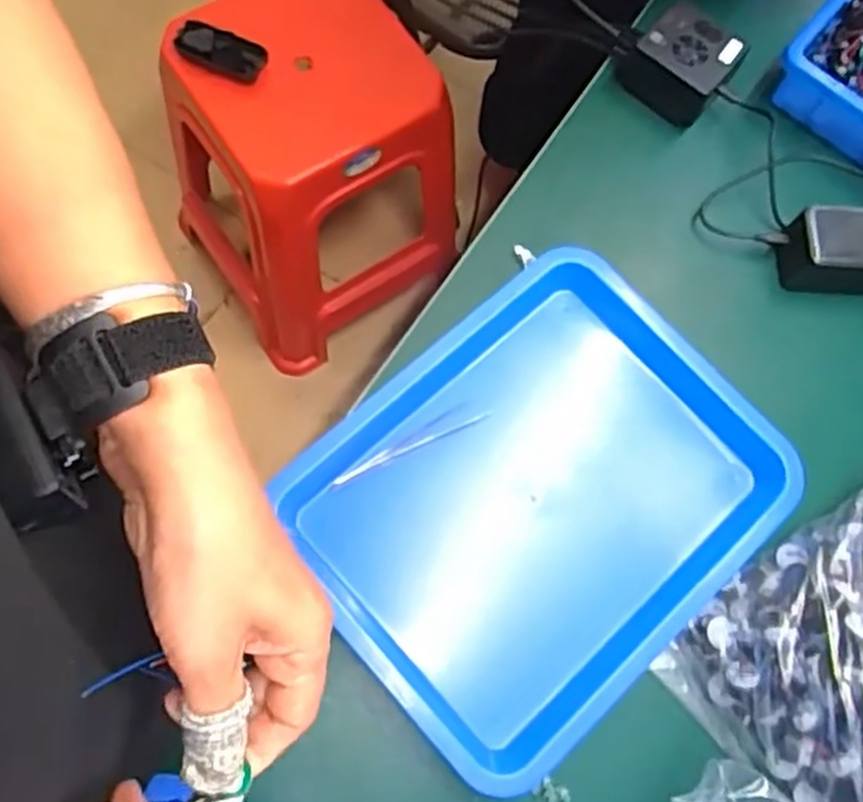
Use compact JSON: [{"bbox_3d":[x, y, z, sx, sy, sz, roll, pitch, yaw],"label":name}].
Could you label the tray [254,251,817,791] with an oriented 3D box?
[{"bbox_3d":[0.077,0.072,0.568,0.332,0.068,0.264,-40,80,-14],"label":"tray"}]

